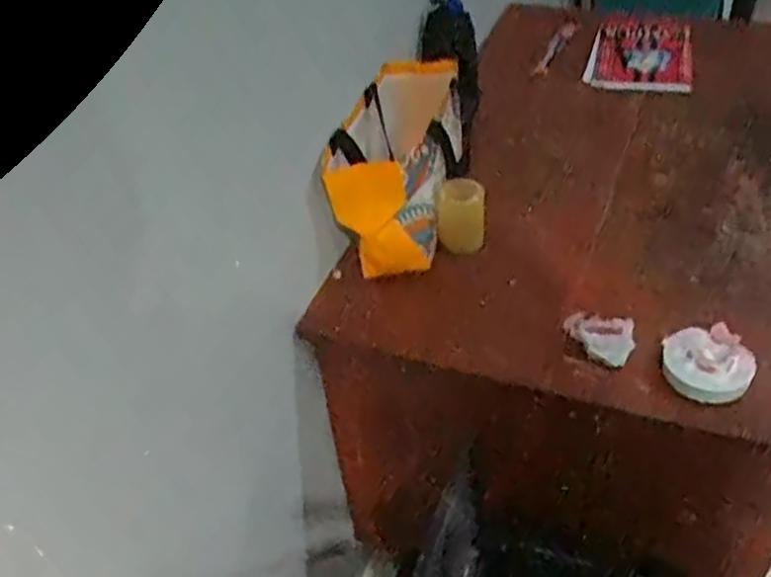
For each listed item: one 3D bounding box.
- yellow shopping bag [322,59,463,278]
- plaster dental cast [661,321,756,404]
[{"bbox_3d":[0.019,-0.170,1.108,0.152,0.185,0.269,8,44,15],"label":"yellow shopping bag"},{"bbox_3d":[0.381,0.089,0.921,0.101,0.031,0.099,4,43,12],"label":"plaster dental cast"}]

